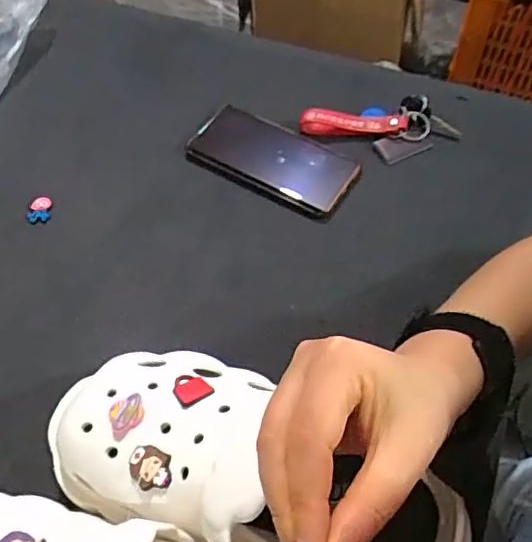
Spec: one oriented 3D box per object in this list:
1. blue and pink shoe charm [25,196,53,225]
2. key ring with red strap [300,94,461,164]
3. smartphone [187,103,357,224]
[{"bbox_3d":[-0.215,-0.057,0.538,0.022,0.006,0.027,-2,58,1],"label":"blue and pink shoe charm"},{"bbox_3d":[0.111,-0.140,0.554,0.149,0.023,0.057,-2,58,1],"label":"key ring with red strap"},{"bbox_3d":[0.004,-0.110,0.547,0.164,0.008,0.081,26,63,17],"label":"smartphone"}]

